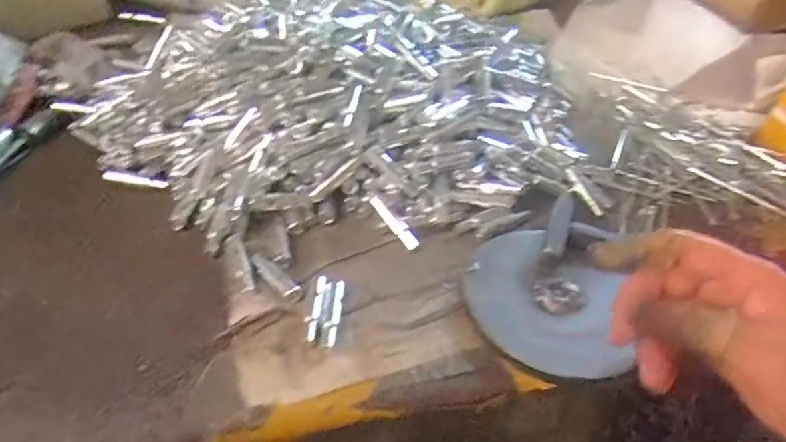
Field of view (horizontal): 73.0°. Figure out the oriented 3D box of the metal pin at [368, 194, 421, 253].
[{"bbox_3d":[0.001,0.001,0.404,0.011,0.007,0.051,-33,74,-33],"label":"metal pin"}]

